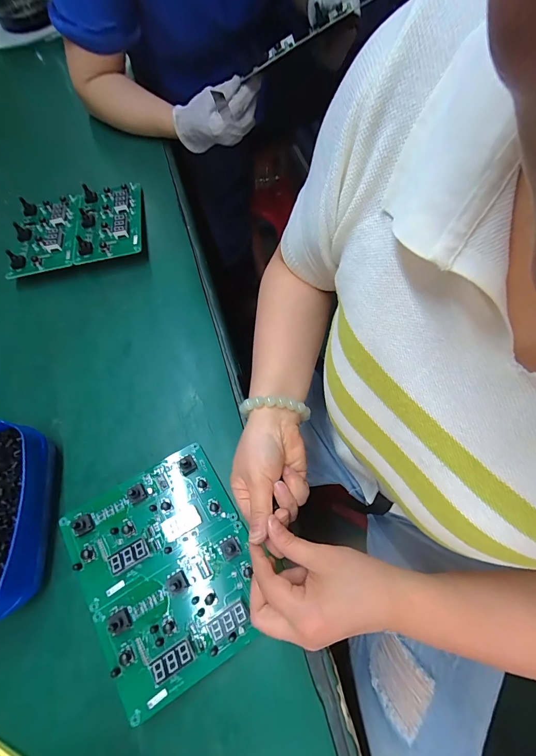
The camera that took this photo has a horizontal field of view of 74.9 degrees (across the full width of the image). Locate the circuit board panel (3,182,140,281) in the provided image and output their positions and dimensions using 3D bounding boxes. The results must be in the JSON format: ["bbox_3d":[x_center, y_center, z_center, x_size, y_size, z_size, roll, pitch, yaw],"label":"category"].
[{"bbox_3d":[-0.295,-0.239,0.538,0.193,0.026,0.154,-11,70,-2],"label":"circuit board panel"}]

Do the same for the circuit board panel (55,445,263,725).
[{"bbox_3d":[-0.104,0.194,0.364,0.164,0.026,0.199,-30,72,-9],"label":"circuit board panel"}]

